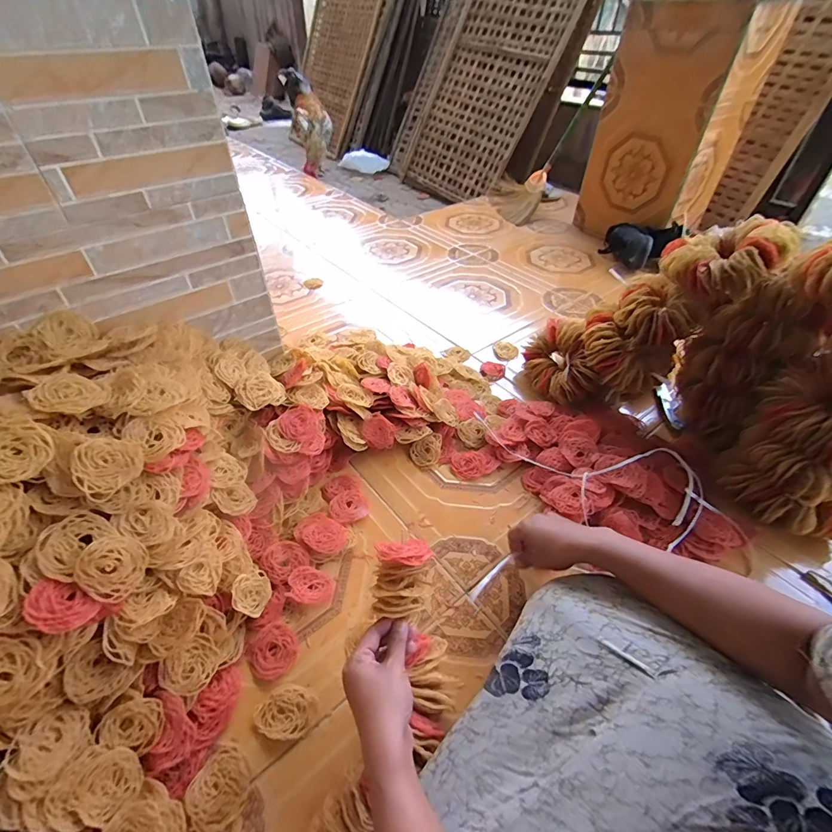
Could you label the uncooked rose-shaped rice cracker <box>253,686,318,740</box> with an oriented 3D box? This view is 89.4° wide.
[{"bbox_3d":[-0.153,0.344,0.489,0.065,0.006,0.051,10,46,9],"label":"uncooked rose-shaped rice cracker"}]

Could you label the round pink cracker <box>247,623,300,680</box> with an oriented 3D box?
[{"bbox_3d":[-0.182,0.297,0.534,0.058,0.009,0.061,0,45,0],"label":"round pink cracker"}]

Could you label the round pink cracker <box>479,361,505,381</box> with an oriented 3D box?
[{"bbox_3d":[0.173,-0.101,0.950,0.056,0.007,0.065,6,45,6],"label":"round pink cracker"}]

